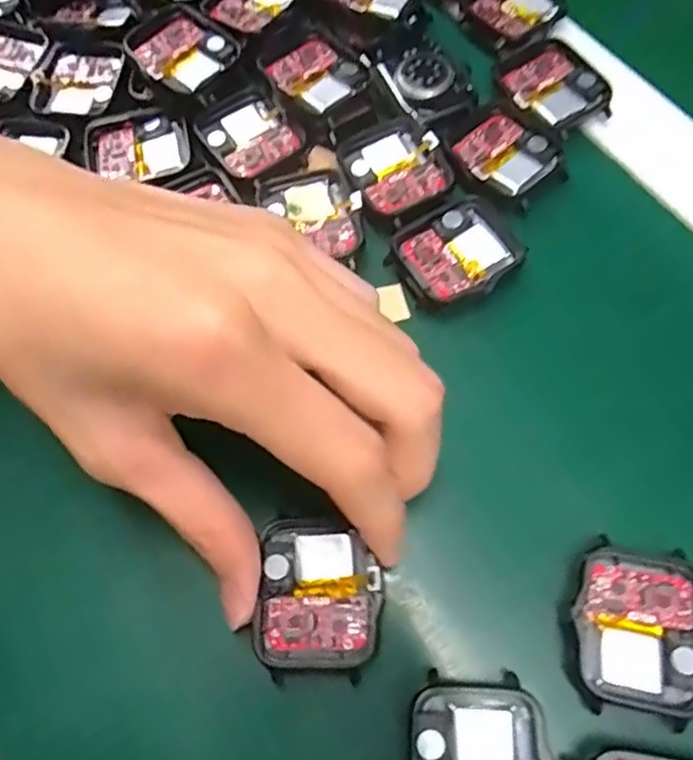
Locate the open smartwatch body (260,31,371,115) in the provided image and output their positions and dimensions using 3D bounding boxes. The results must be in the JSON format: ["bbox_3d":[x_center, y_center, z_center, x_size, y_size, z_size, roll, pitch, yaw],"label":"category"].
[{"bbox_3d":[-0.013,-0.126,0.258,0.034,0.010,0.039,-35,71,-13],"label":"open smartwatch body"}]

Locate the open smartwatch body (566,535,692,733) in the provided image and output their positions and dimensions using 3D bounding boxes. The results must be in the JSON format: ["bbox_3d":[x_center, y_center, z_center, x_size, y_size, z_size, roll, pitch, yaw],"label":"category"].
[{"bbox_3d":[0.085,0.072,0.180,0.039,0.005,0.046,10,67,5],"label":"open smartwatch body"}]

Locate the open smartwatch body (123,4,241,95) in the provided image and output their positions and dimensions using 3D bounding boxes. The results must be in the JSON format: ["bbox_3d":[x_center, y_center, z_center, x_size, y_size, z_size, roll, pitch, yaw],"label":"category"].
[{"bbox_3d":[-0.070,-0.139,0.262,0.037,0.013,0.039,-41,72,-15],"label":"open smartwatch body"}]

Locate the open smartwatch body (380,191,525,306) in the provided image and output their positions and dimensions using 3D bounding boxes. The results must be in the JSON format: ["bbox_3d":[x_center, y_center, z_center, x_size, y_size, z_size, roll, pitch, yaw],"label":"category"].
[{"bbox_3d":[0.042,-0.048,0.231,0.044,0.004,0.037,-29,69,-11],"label":"open smartwatch body"}]

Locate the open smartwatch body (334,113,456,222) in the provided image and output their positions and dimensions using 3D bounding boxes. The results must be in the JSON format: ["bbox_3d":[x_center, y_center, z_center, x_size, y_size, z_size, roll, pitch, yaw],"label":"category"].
[{"bbox_3d":[0.020,-0.084,0.248,0.038,0.008,0.042,-21,68,-8],"label":"open smartwatch body"}]

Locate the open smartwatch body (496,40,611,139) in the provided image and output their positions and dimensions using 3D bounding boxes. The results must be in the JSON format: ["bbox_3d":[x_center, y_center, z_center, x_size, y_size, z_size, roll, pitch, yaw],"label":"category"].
[{"bbox_3d":[0.086,-0.124,0.260,0.038,0.004,0.046,-30,69,-12],"label":"open smartwatch body"}]

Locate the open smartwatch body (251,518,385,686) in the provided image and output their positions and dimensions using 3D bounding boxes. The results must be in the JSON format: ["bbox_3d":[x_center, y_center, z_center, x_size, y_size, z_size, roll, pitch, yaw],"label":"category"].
[{"bbox_3d":[-0.008,0.065,0.186,0.037,0.009,0.044,2,69,3],"label":"open smartwatch body"}]

